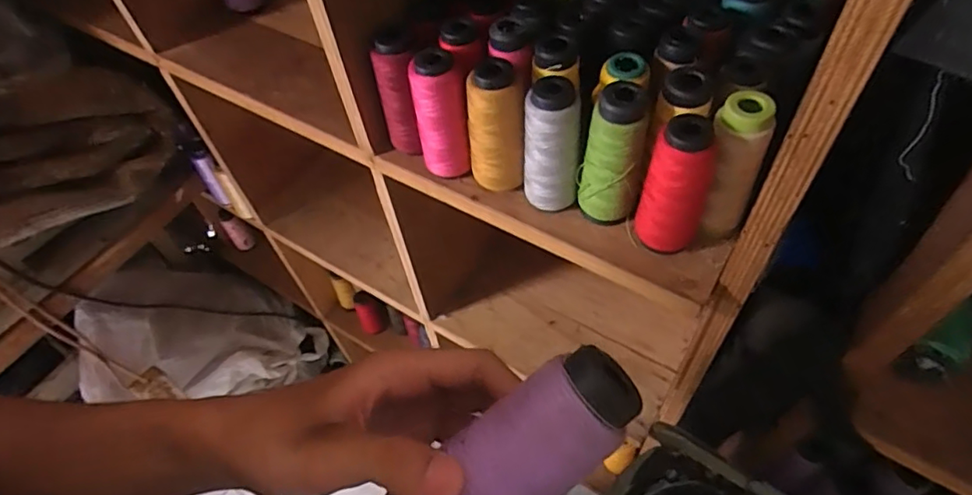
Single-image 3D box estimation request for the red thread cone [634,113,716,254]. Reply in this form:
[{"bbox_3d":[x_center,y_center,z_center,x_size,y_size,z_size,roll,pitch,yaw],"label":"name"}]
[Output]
[{"bbox_3d":[0.137,-0.042,0.401,0.040,0.109,0.037,-3,54,4],"label":"red thread cone"}]

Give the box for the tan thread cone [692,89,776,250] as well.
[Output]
[{"bbox_3d":[0.174,-0.053,0.405,0.038,0.117,0.038,-9,54,-1],"label":"tan thread cone"}]

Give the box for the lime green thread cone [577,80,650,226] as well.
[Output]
[{"bbox_3d":[0.092,-0.072,0.421,0.046,0.110,0.043,5,55,9],"label":"lime green thread cone"}]

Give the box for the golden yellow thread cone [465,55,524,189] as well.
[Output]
[{"bbox_3d":[0.005,-0.099,0.451,0.047,0.106,0.045,-7,54,0],"label":"golden yellow thread cone"}]

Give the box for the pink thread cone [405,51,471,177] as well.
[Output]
[{"bbox_3d":[-0.038,-0.110,0.465,0.042,0.106,0.043,-11,54,-3],"label":"pink thread cone"}]

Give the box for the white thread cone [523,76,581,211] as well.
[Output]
[{"bbox_3d":[0.050,-0.076,0.433,0.040,0.107,0.035,-5,54,2],"label":"white thread cone"}]

